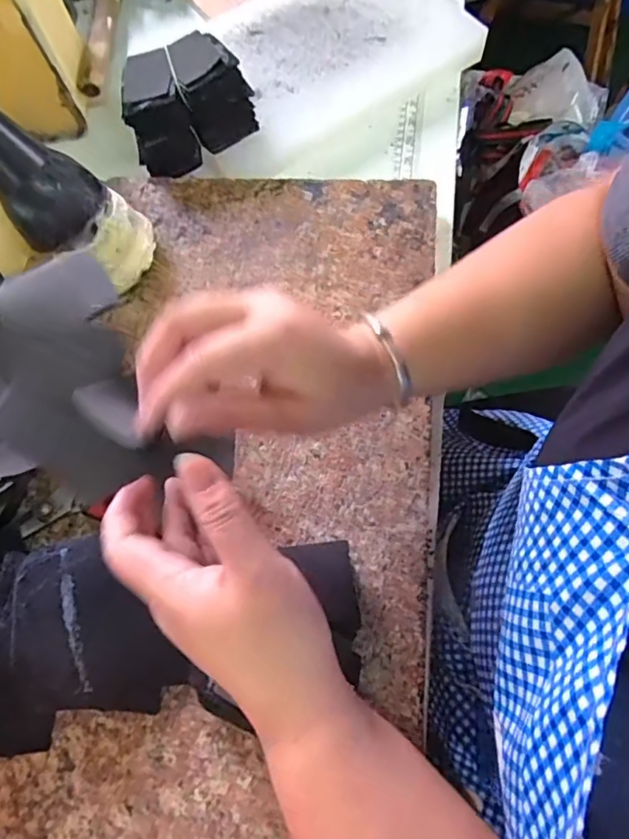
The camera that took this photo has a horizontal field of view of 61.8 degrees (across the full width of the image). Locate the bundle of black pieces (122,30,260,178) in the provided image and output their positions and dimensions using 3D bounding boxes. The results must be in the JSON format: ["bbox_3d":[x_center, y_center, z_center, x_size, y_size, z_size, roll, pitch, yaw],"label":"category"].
[{"bbox_3d":[-0.113,-0.283,0.466,0.108,0.067,0.069,-15,70,-3],"label":"bundle of black pieces"}]

